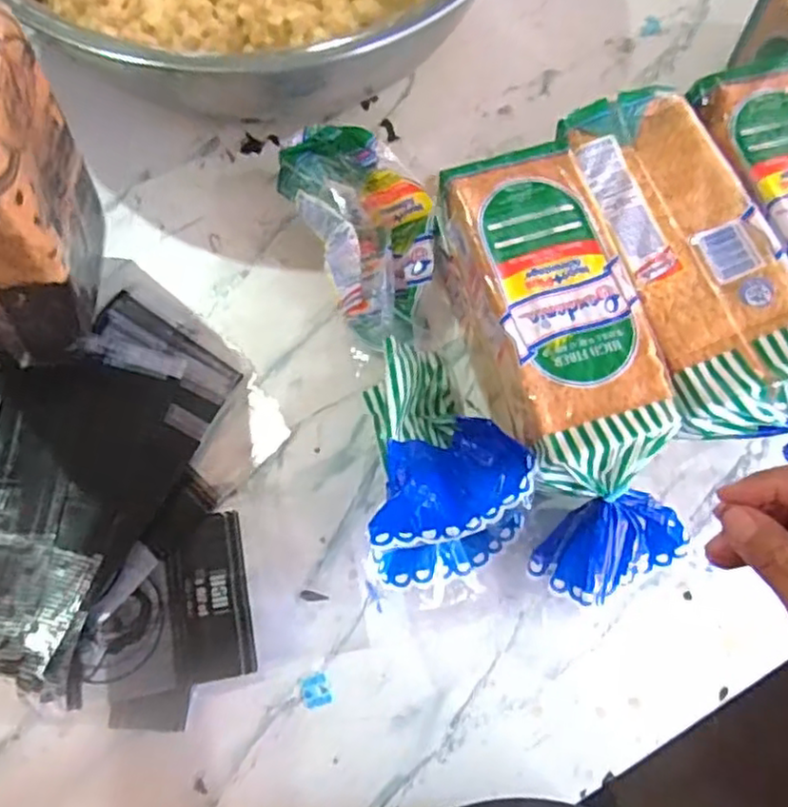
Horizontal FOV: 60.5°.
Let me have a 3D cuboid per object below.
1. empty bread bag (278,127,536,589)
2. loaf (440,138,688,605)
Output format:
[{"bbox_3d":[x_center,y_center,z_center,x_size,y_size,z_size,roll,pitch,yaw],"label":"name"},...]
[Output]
[{"bbox_3d":[0.005,-0.053,0.563,0.123,0.081,0.382,-14,73,-5],"label":"empty bread bag"},{"bbox_3d":[0.133,-0.029,0.542,0.124,0.099,0.348,-14,73,-5],"label":"loaf"}]

